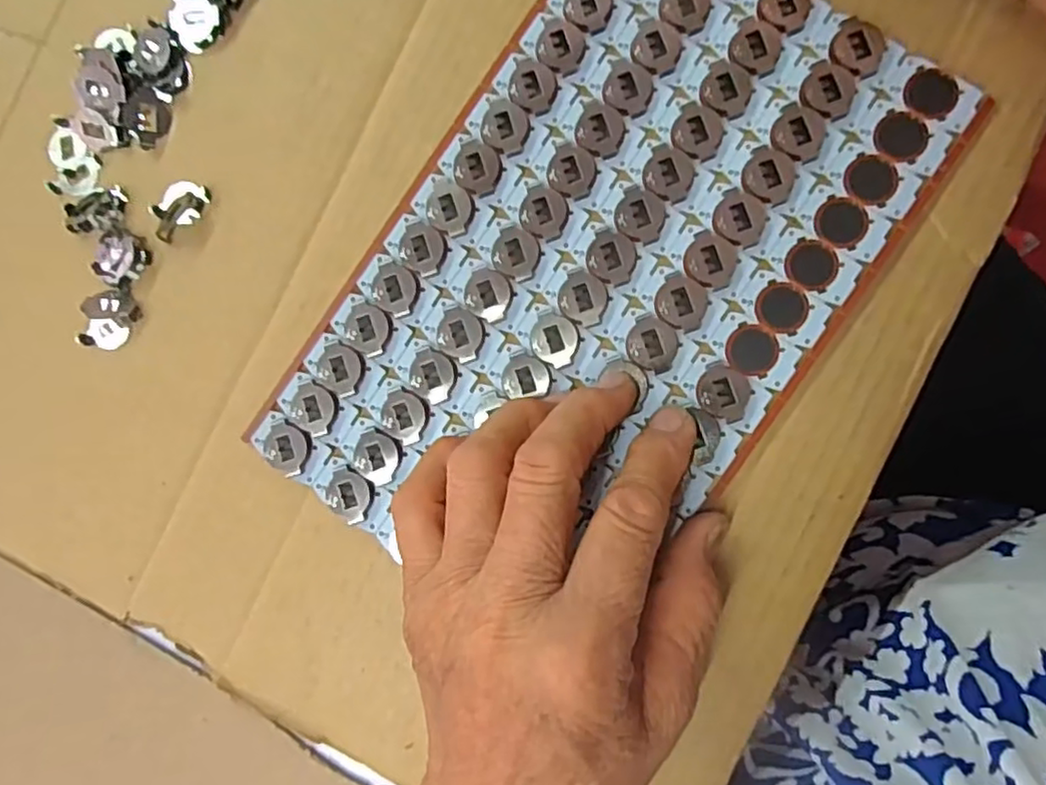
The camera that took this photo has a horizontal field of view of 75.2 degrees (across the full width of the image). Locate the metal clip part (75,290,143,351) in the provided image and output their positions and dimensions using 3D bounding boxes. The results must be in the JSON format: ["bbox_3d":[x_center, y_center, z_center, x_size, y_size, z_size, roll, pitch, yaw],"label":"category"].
[{"bbox_3d":[-0.164,-0.028,0.269,0.021,0.004,0.023,17,90,7],"label":"metal clip part"}]

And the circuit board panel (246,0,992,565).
[{"bbox_3d":[0.028,-0.041,0.246,0.154,0.005,0.244,35,92,7],"label":"circuit board panel"}]

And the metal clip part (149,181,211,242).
[{"bbox_3d":[-0.136,-0.074,0.268,0.026,0.004,0.016,-34,84,4],"label":"metal clip part"}]

